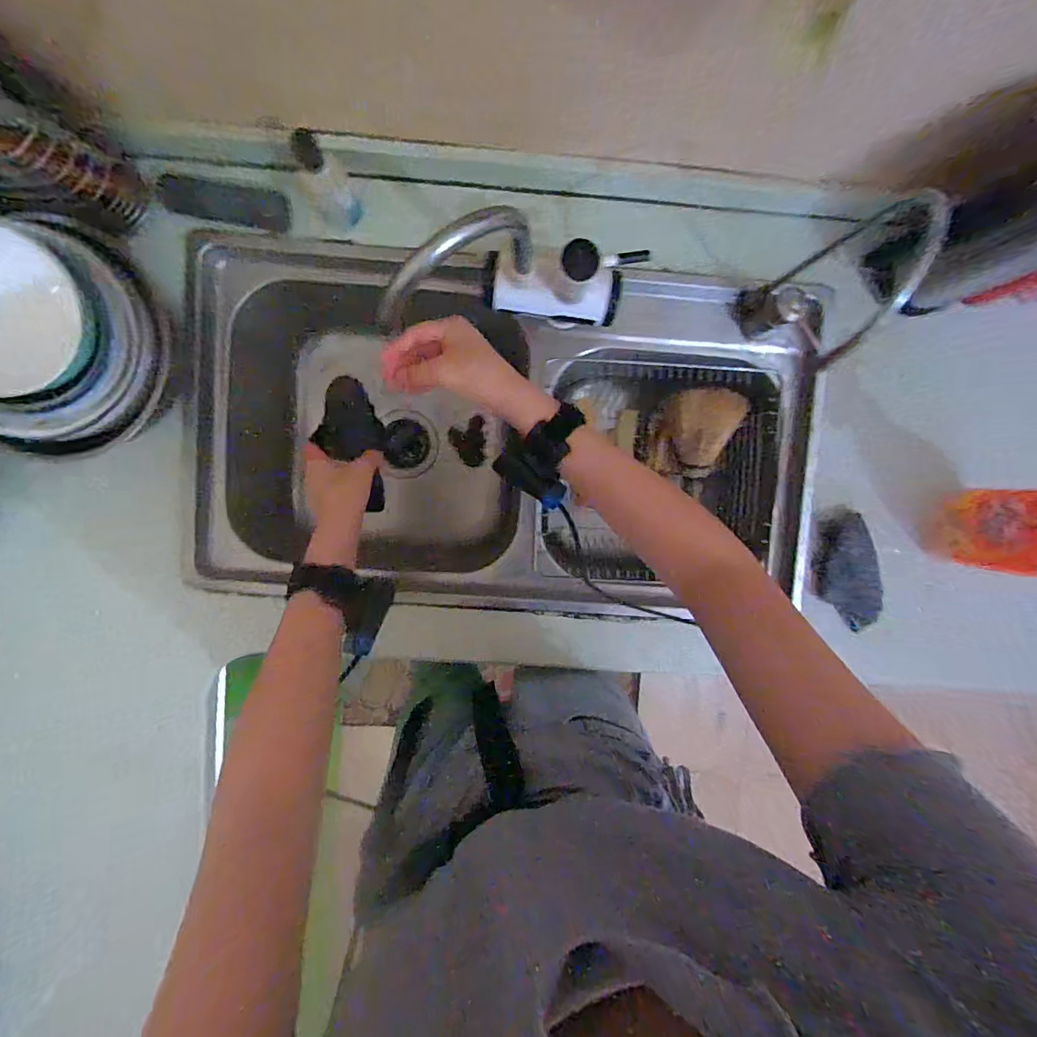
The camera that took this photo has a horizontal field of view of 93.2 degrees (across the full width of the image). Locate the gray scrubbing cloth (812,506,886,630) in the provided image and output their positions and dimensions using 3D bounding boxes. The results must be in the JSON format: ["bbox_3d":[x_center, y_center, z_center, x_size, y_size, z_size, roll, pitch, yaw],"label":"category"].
[{"bbox_3d":[0.410,0.068,0.617,0.069,0.020,0.156,-9,99,29],"label":"gray scrubbing cloth"}]

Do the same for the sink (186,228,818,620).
[{"bbox_3d":[-0.020,-0.108,0.710,0.752,0.245,0.432,3,94,-3],"label":"sink"}]

